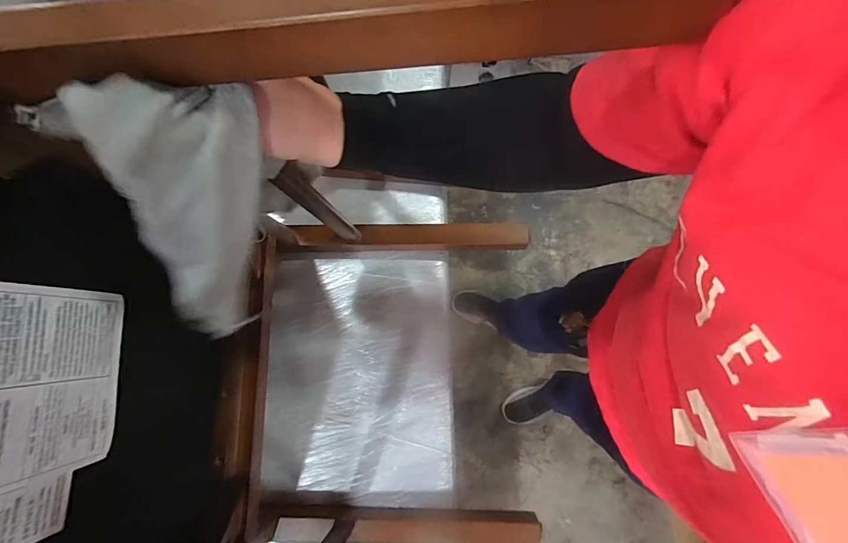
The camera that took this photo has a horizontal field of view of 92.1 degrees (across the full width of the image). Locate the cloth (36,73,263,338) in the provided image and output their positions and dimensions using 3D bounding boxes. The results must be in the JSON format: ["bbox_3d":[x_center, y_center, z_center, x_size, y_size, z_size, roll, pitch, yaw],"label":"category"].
[{"bbox_3d":[-0.158,-0.019,0.289,0.090,0.223,0.026,-6,52,-19],"label":"cloth"}]

